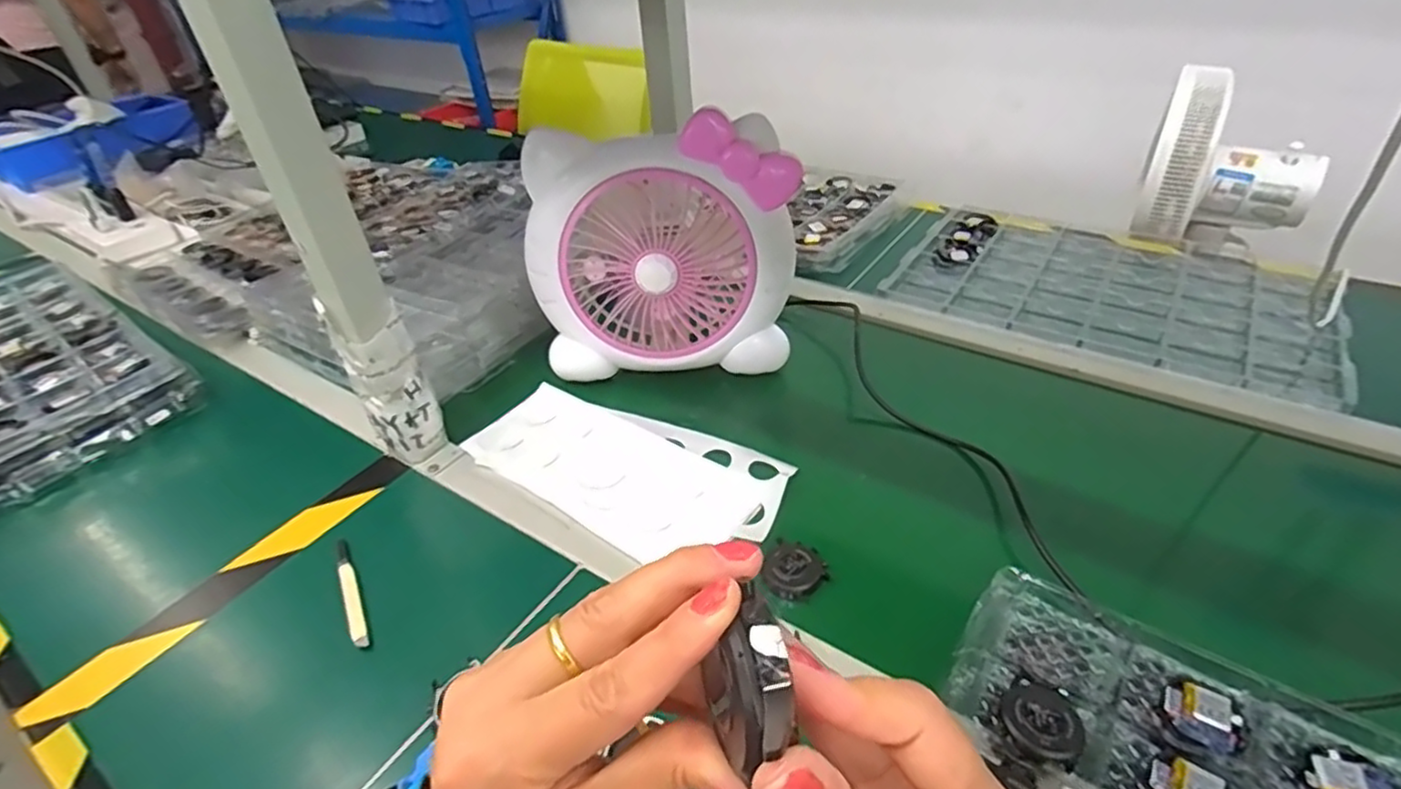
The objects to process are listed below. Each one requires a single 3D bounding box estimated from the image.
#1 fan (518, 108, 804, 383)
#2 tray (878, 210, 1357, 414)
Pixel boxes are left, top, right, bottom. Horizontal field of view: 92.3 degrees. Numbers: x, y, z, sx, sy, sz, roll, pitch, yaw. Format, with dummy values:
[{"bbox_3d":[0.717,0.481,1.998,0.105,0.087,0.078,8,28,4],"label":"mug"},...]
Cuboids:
[{"bbox_3d":[-0.038,-0.132,0.675,0.257,0.246,0.099,-6,38,-2],"label":"fan"},{"bbox_3d":[0.469,-0.124,0.783,0.434,0.027,0.278,21,45,29],"label":"tray"}]

